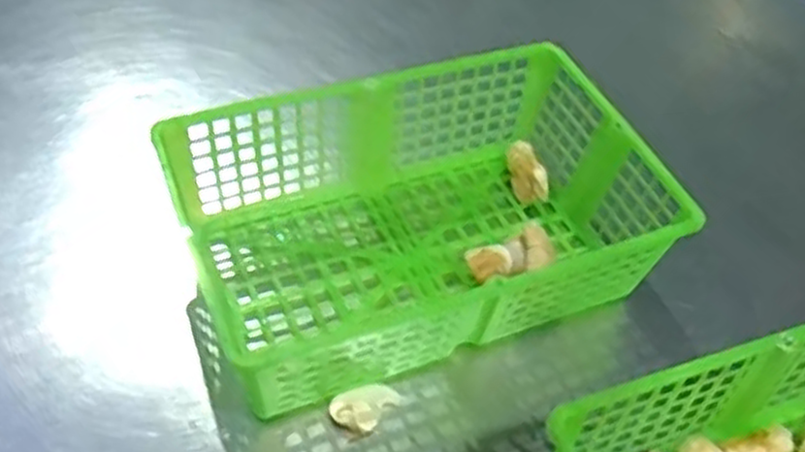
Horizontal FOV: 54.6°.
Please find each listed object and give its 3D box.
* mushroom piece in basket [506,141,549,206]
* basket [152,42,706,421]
[{"bbox_3d":[0.108,-0.047,0.675,0.026,0.024,0.057,-1,50,-9],"label":"mushroom piece in basket"},{"bbox_3d":[0.017,-0.006,0.594,0.343,0.107,0.210,-15,53,-20],"label":"basket"}]

